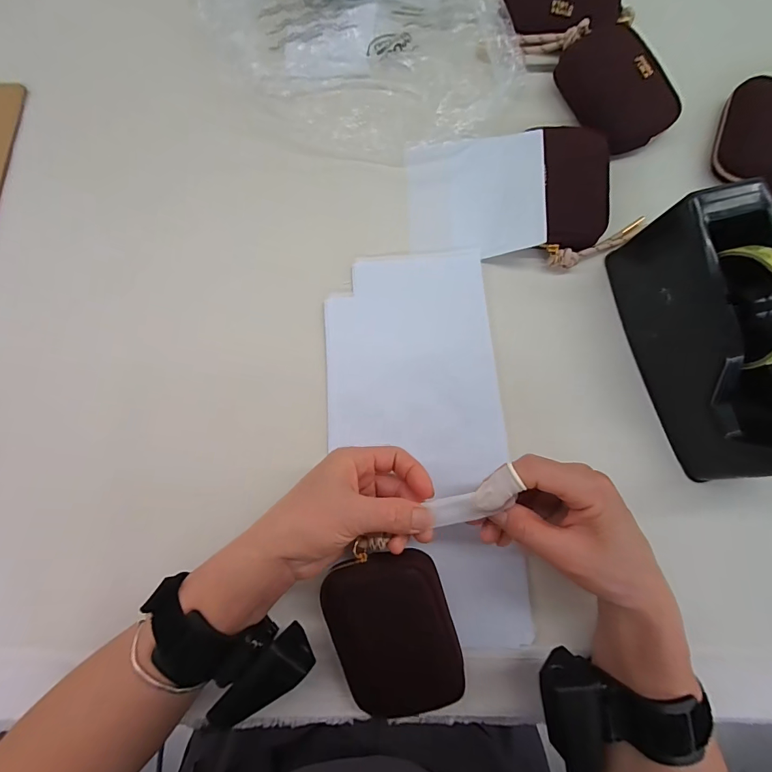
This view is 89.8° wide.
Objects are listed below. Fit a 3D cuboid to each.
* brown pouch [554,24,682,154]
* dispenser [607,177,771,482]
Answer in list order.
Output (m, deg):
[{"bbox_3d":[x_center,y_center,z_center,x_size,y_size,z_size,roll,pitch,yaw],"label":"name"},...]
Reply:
[{"bbox_3d":[0.217,-0.278,0.365,0.074,0.030,0.111,-25,82,-4],"label":"brown pouch"},{"bbox_3d":[0.246,-0.036,0.282,0.067,0.113,0.189,-15,81,-2],"label":"dispenser"}]

